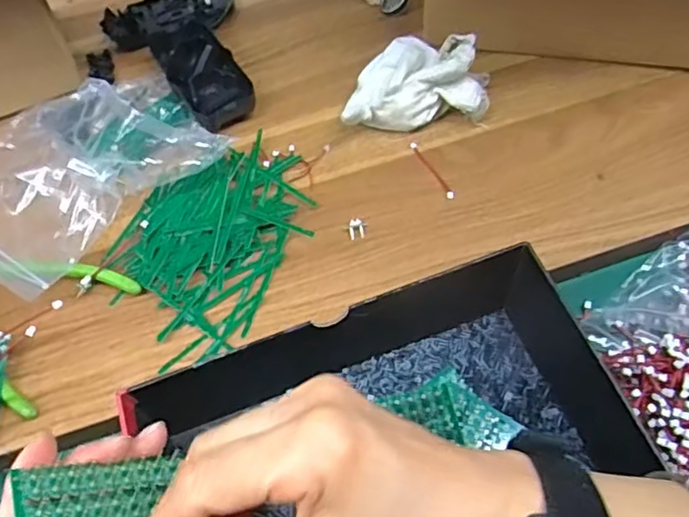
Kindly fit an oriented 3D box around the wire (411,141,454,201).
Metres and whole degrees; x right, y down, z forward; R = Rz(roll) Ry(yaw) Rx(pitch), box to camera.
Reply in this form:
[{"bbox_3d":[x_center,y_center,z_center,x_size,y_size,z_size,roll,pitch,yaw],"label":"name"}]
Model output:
[{"bbox_3d":[0.065,-0.066,0.464,0.006,0.005,0.059,-24,60,-10],"label":"wire"}]

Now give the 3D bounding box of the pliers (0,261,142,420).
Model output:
[{"bbox_3d":[-0.222,0.024,0.414,0.138,0.025,0.105,27,65,19],"label":"pliers"}]

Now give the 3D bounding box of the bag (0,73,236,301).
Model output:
[{"bbox_3d":[-0.199,-0.074,0.450,0.199,0.050,0.157,-40,64,-18],"label":"bag"}]

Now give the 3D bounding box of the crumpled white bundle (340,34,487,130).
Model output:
[{"bbox_3d":[0.056,-0.134,0.473,0.106,0.060,0.084,4,60,6],"label":"crumpled white bundle"}]

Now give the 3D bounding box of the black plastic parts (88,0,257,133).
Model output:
[{"bbox_3d":[-0.151,-0.173,0.529,0.128,0.034,0.186,-14,59,-4],"label":"black plastic parts"}]

